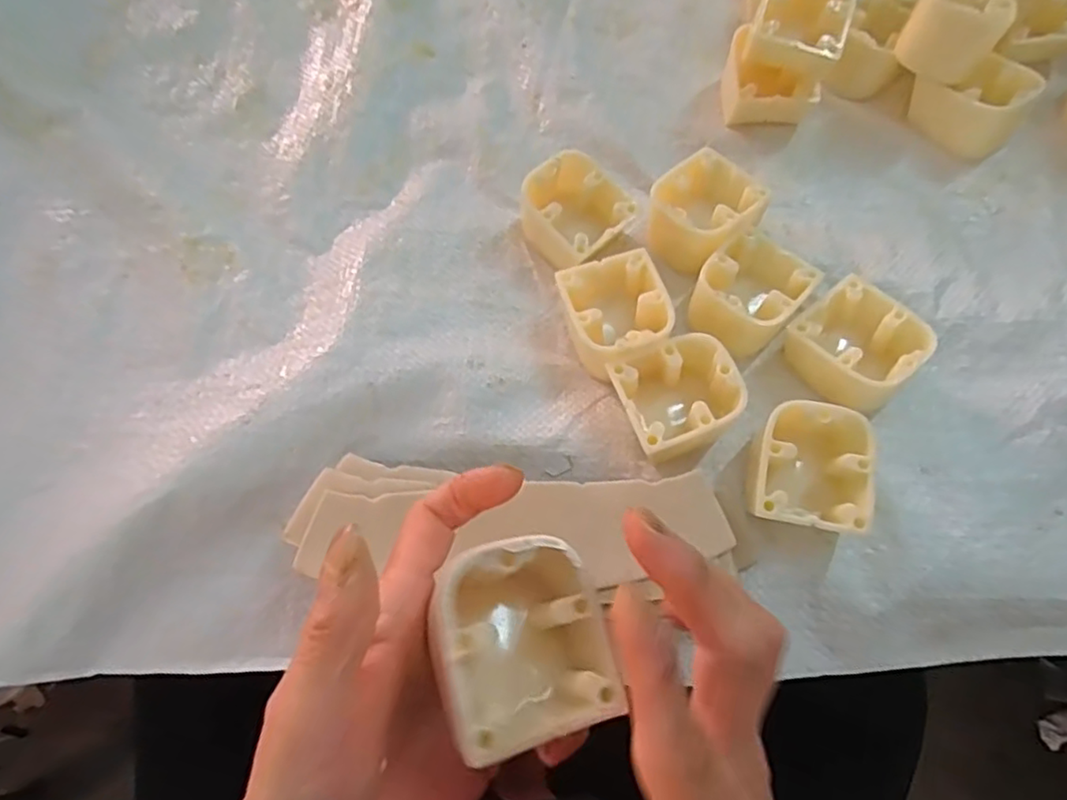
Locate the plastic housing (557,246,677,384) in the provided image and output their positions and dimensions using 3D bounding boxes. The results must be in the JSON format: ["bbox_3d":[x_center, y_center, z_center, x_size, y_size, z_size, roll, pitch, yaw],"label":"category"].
[{"bbox_3d":[0.043,-0.042,0.328,0.050,0.031,0.061,-12,68,-4],"label":"plastic housing"}]

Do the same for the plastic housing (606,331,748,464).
[{"bbox_3d":[0.070,0.000,0.310,0.056,0.031,0.053,-22,69,-8],"label":"plastic housing"}]

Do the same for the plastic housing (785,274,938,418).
[{"bbox_3d":[0.162,-0.027,0.319,0.052,0.032,0.056,-36,71,-13],"label":"plastic housing"}]

